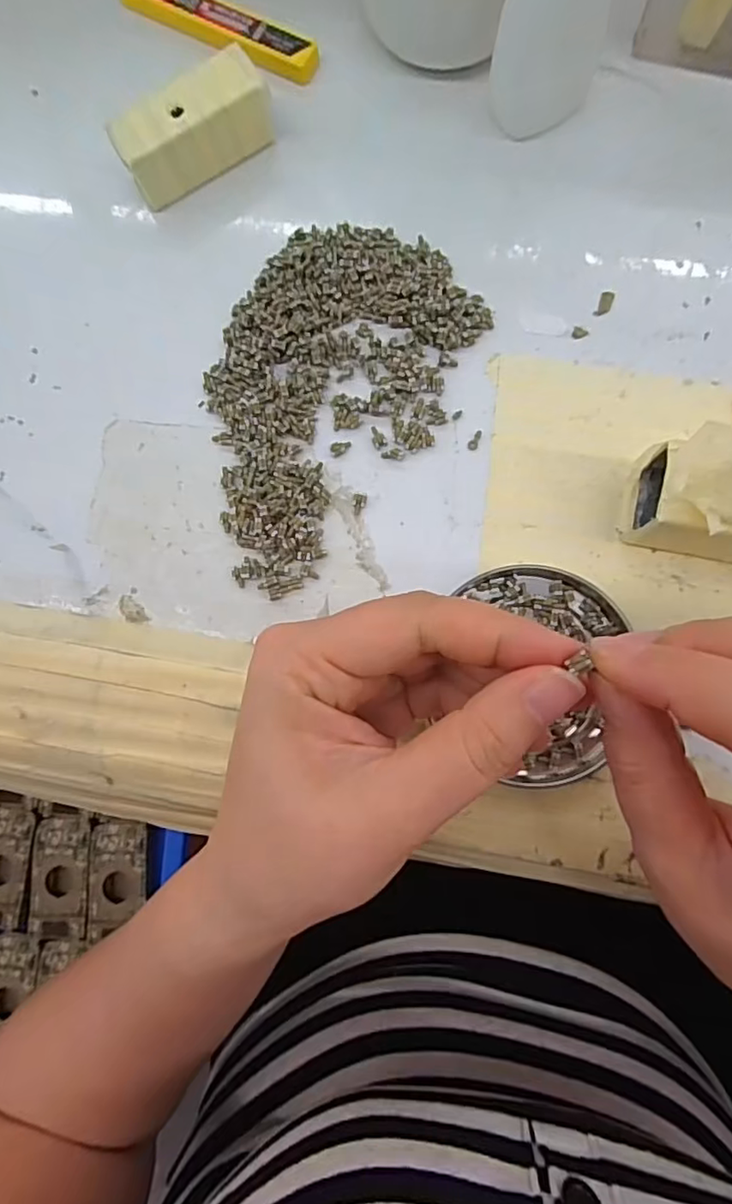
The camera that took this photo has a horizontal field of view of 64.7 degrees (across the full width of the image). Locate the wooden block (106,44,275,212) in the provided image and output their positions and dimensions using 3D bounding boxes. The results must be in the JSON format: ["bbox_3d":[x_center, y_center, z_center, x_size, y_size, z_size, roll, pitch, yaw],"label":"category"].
[{"bbox_3d":[-0.073,-0.201,0.248,0.065,0.029,0.024,-31,82,0],"label":"wooden block"}]

